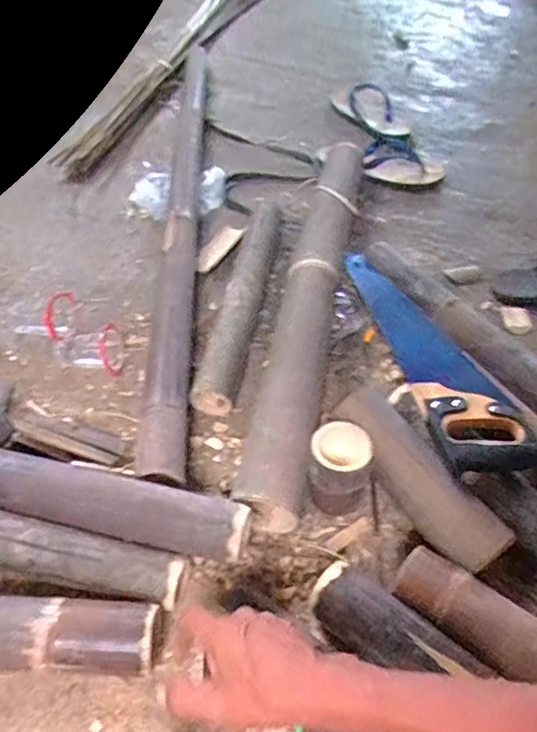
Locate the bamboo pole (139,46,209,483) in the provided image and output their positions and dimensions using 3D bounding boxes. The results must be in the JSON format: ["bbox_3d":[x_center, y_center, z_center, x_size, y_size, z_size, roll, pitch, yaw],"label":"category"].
[{"bbox_3d":[-0.158,-0.332,1.078,0.061,0.059,1.270,1,48,-5],"label":"bamboo pole"}]

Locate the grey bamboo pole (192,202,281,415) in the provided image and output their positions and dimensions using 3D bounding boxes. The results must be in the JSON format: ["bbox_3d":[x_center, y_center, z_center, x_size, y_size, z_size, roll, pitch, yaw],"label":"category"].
[{"bbox_3d":[-0.039,-0.125,0.906,0.060,0.062,0.461,9,48,3],"label":"grey bamboo pole"}]

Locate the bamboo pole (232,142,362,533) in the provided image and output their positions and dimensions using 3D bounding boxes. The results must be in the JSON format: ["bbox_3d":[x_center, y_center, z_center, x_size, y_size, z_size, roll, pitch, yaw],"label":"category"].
[{"bbox_3d":[0.074,-0.128,0.904,0.087,0.079,0.815,11,48,5],"label":"bamboo pole"}]

